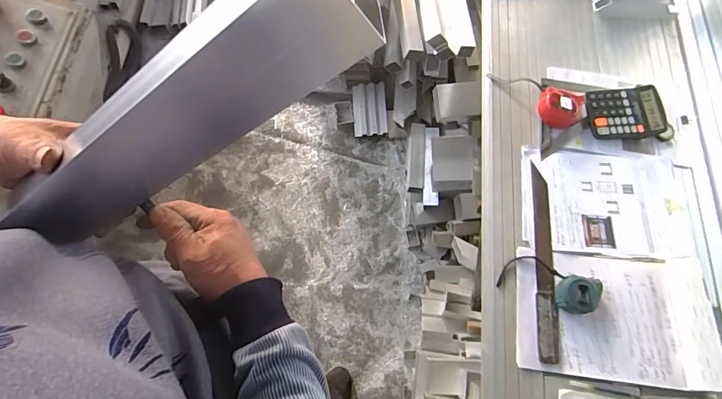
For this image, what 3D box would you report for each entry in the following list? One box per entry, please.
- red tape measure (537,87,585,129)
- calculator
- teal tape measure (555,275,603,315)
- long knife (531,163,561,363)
[{"bbox_3d":[0.417,-0.191,0.838,0.096,0.039,0.088,0,68,1],"label":"red tape measure"},{"bbox_3d":[0.554,-0.181,0.848,0.153,0.033,0.114,-4,68,-1],"label":"calculator"},{"bbox_3d":[0.379,0.167,0.707,0.072,0.034,0.063,10,69,5],"label":"teal tape measure"},{"bbox_3d":[0.339,0.108,0.749,0.037,0.012,0.361,5,68,3],"label":"long knife"}]

